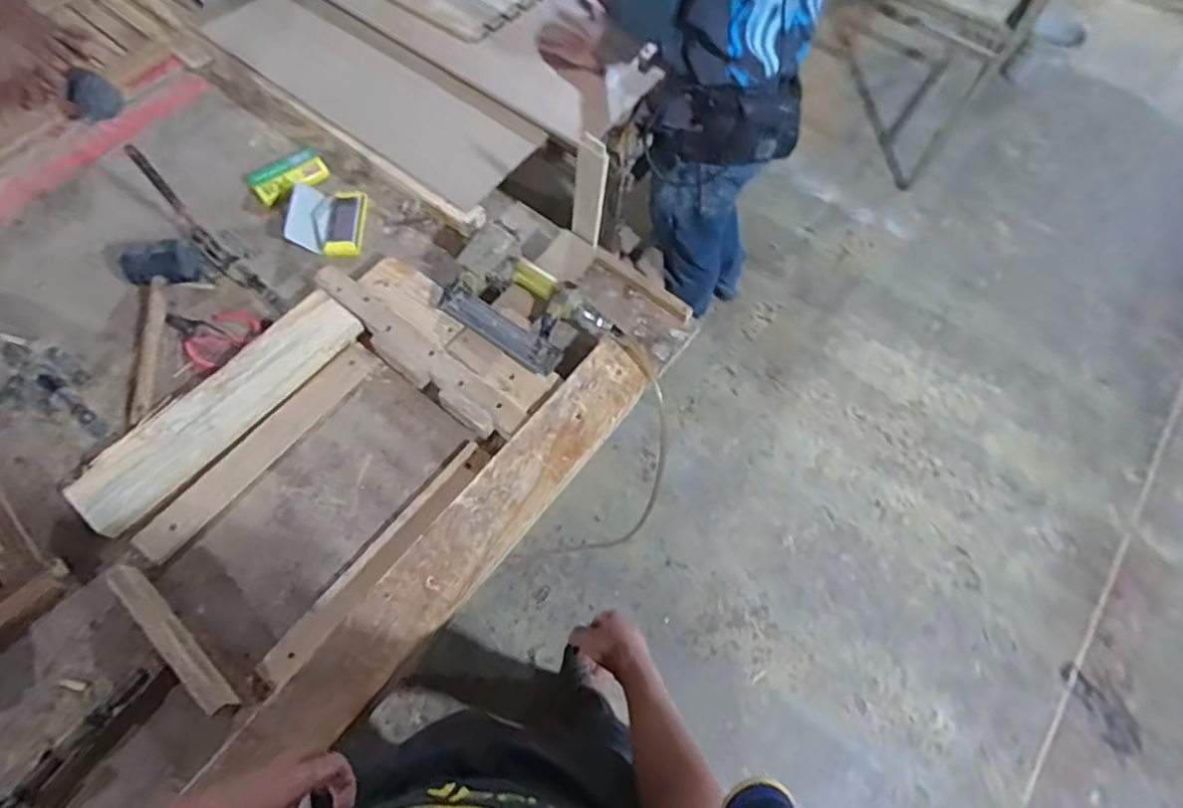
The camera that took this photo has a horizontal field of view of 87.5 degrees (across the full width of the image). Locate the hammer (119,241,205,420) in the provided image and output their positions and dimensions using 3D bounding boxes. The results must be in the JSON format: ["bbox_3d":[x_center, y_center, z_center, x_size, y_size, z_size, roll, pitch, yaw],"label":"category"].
[{"bbox_3d":[-0.668,-0.128,0.917,0.092,0.074,0.265,4,66,-2],"label":"hammer"}]

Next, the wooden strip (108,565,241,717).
[{"bbox_3d":[-0.509,0.278,0.742,0.229,0.019,0.034,43,70,14],"label":"wooden strip"}]

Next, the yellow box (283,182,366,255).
[{"bbox_3d":[-0.439,-0.309,1.027,0.111,0.044,0.126,1,66,-3],"label":"yellow box"}]

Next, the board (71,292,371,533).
[{"bbox_3d":[-0.516,-0.002,0.870,0.096,0.019,0.418,43,69,-1],"label":"board"}]

